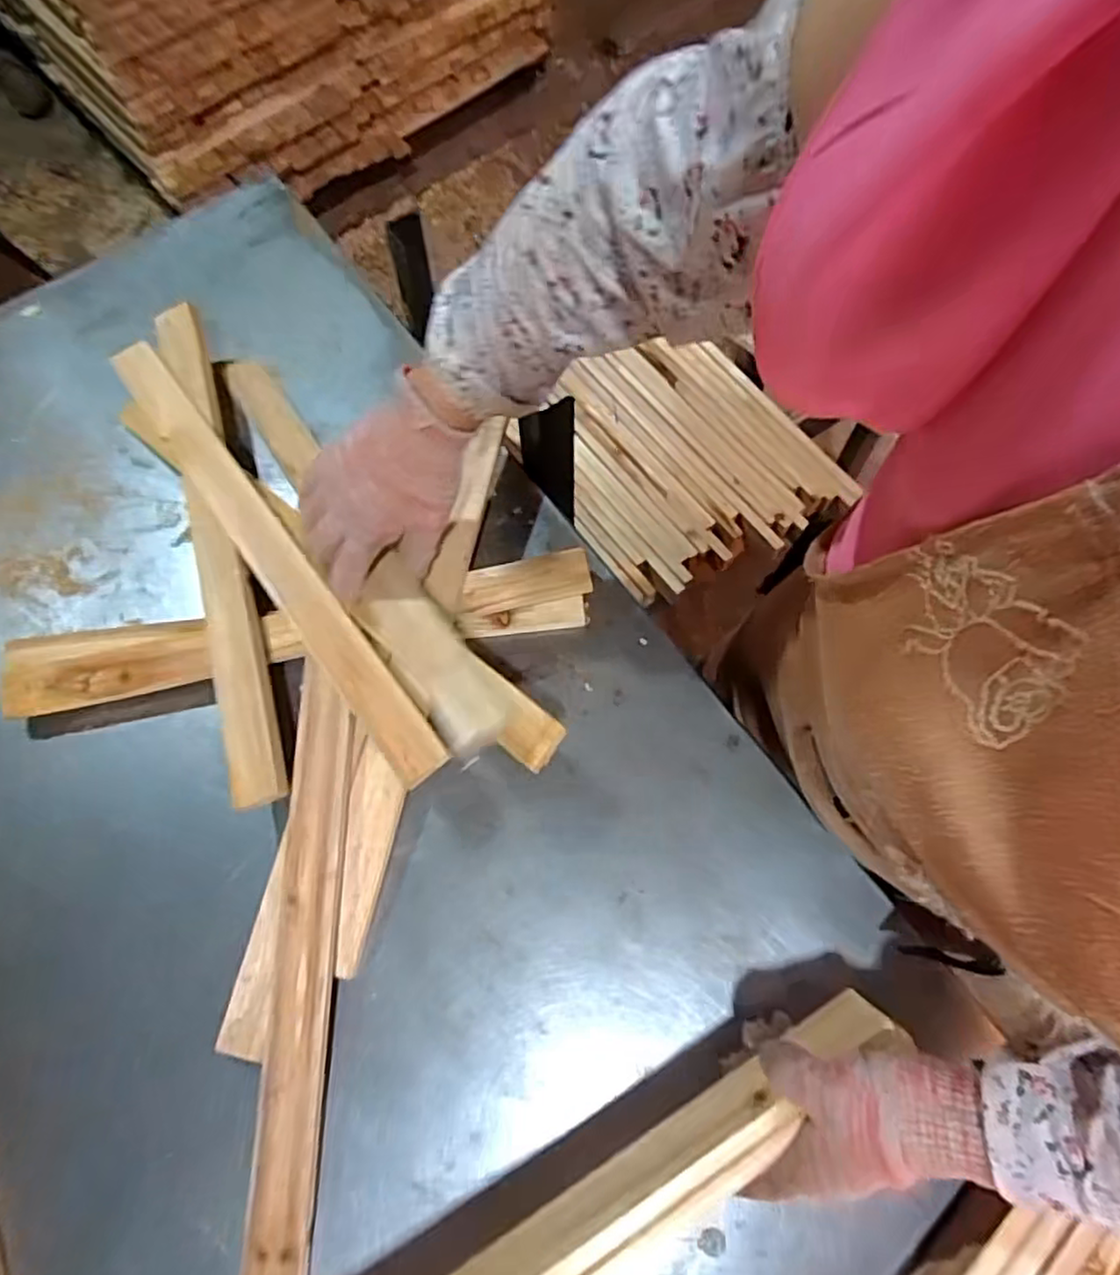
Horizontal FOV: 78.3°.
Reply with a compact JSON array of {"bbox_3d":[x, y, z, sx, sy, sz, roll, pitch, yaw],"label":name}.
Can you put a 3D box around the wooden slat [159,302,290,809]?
[{"bbox_3d":[-0.309,-0.102,0.616,0.042,0.023,0.511,-16,70,-6],"label":"wooden slat"}]

